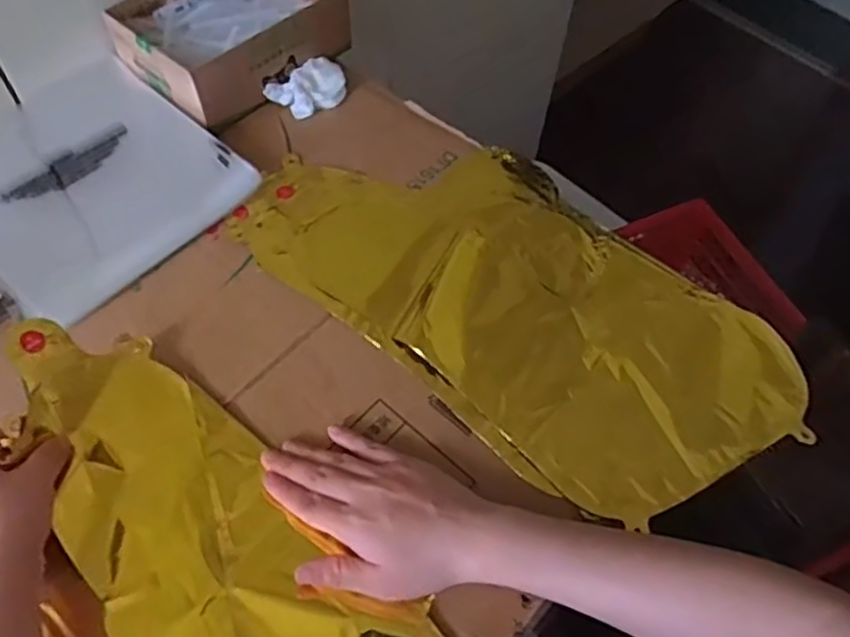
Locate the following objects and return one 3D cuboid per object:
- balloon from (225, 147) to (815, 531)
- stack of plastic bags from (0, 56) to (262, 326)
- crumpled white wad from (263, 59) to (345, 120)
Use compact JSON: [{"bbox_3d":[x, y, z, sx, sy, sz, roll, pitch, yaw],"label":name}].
[{"bbox_3d":[0.073,-0.024,0.556,0.422,0.019,0.220,37,61,16],"label":"balloon"},{"bbox_3d":[-0.289,-0.125,0.587,0.233,0.021,0.202,38,63,21],"label":"stack of plastic bags"},{"bbox_3d":[-0.106,-0.209,0.653,0.049,0.026,0.065,35,62,19],"label":"crumpled white wad"}]

